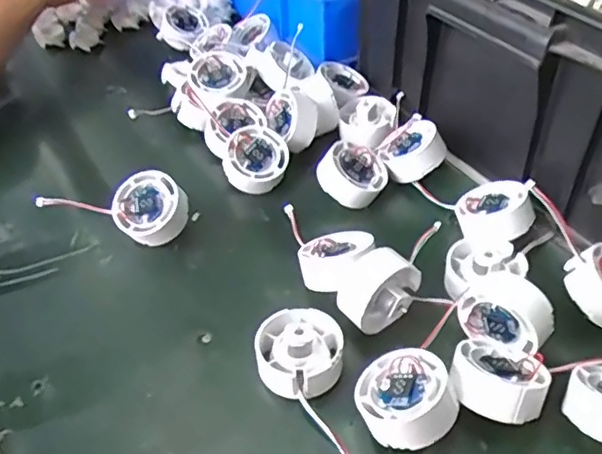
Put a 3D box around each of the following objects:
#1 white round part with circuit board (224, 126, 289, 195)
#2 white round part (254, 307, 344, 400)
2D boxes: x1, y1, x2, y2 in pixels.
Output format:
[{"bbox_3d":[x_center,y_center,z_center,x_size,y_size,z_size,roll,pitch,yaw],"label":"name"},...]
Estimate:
[{"bbox_3d":[-0.040,-0.058,0.526,0.055,0.027,0.055,4,69,-11],"label":"white round part with circuit board"},{"bbox_3d":[-0.001,0.079,0.384,0.054,0.032,0.054,-1,42,1],"label":"white round part"}]

